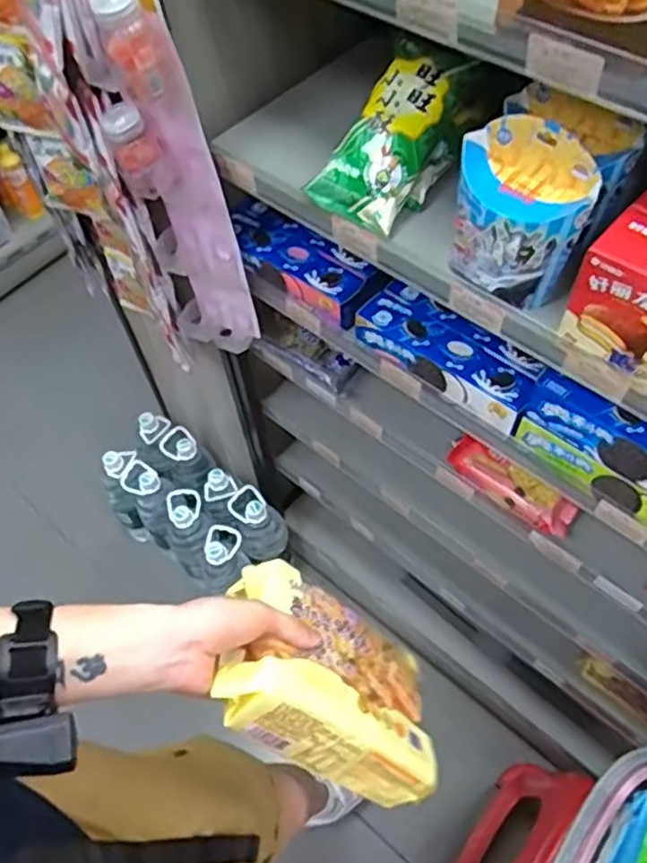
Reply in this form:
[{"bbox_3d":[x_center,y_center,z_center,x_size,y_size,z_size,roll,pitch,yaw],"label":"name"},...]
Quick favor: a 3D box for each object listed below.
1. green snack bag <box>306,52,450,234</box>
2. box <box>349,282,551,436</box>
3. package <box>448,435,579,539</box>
[{"bbox_3d":[0.062,-0.280,0.653,0.086,0.039,0.163,30,95,10],"label":"green snack bag"},{"bbox_3d":[0.138,-0.085,0.750,0.205,0.049,0.071,36,67,22],"label":"box"},{"bbox_3d":[0.225,0.064,0.823,0.163,0.034,0.047,32,66,21],"label":"package"}]

